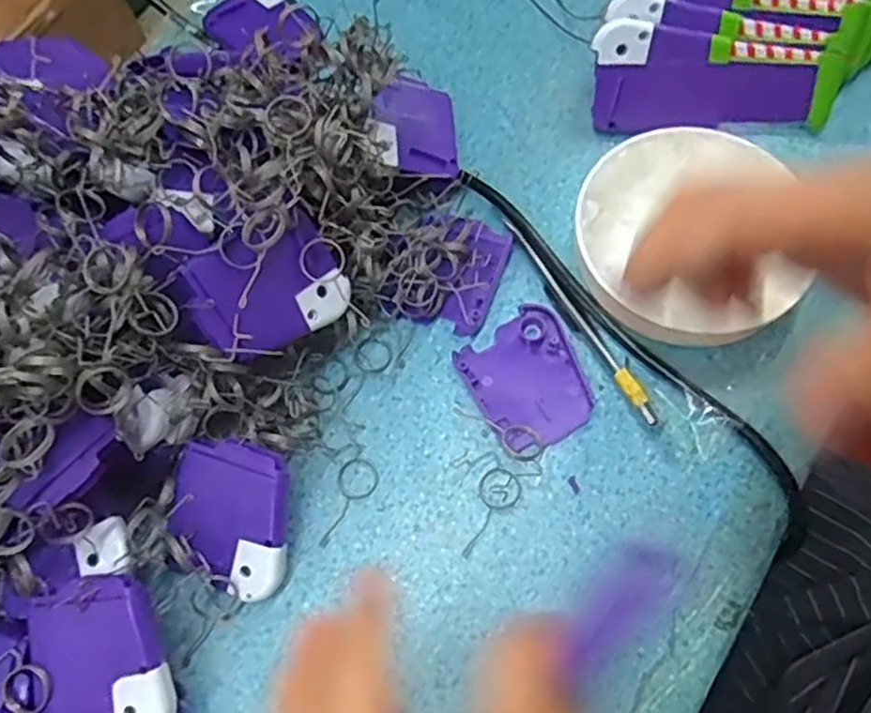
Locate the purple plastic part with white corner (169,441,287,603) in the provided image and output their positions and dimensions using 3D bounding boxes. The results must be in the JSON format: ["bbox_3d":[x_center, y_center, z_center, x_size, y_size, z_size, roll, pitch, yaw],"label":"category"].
[{"bbox_3d":[-0.085,0.068,0.291,0.044,0.006,0.064,0,93,4],"label":"purple plastic part with white corner"}]

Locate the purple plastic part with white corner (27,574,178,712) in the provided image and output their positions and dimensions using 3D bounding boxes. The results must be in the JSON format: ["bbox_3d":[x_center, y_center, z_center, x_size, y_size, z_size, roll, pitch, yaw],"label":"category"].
[{"bbox_3d":[-0.127,0.116,0.265,0.048,0.007,0.060,-14,85,4],"label":"purple plastic part with white corner"}]

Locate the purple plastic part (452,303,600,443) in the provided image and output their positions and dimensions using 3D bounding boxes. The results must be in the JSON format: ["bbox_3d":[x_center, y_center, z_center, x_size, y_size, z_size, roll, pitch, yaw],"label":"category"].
[{"bbox_3d":[0.044,0.011,0.325,0.050,0.006,0.060,-31,70,-9],"label":"purple plastic part"}]

